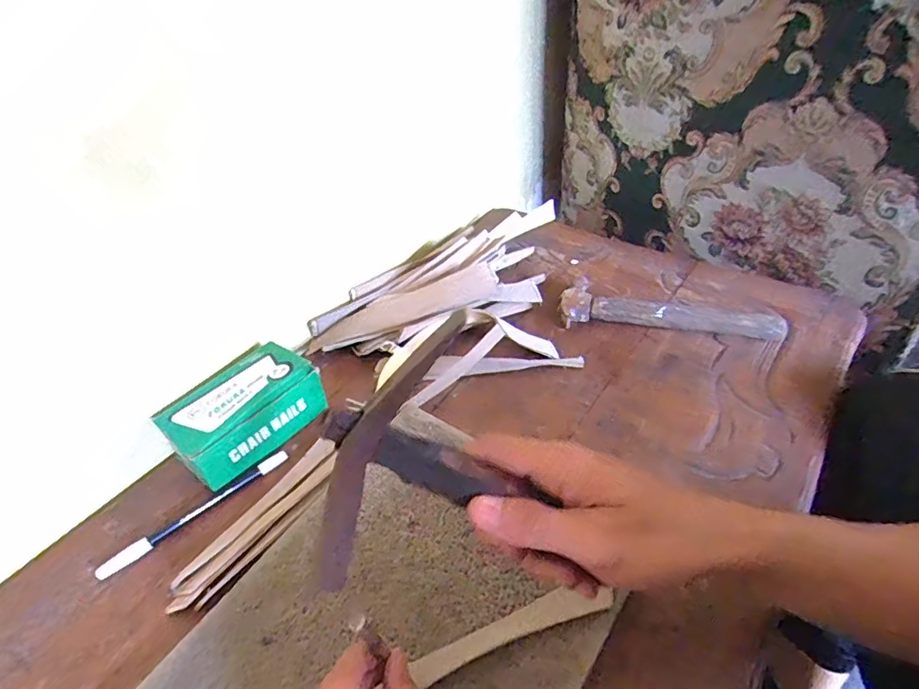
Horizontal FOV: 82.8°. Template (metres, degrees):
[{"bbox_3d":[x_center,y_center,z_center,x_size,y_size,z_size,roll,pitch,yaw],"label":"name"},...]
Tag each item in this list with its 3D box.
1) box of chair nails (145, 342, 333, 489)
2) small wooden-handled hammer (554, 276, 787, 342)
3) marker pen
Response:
[{"bbox_3d":[-0.188,0.058,0.454,0.083,0.049,0.120,24,50,28],"label":"box of chair nails"},{"bbox_3d":[0.216,-0.035,0.541,0.214,0.025,0.053,6,44,12],"label":"small wooden-handled hammer"},{"bbox_3d":[-0.204,0.130,0.410,0.150,0.007,0.011,-32,49,-26],"label":"marker pen"}]

